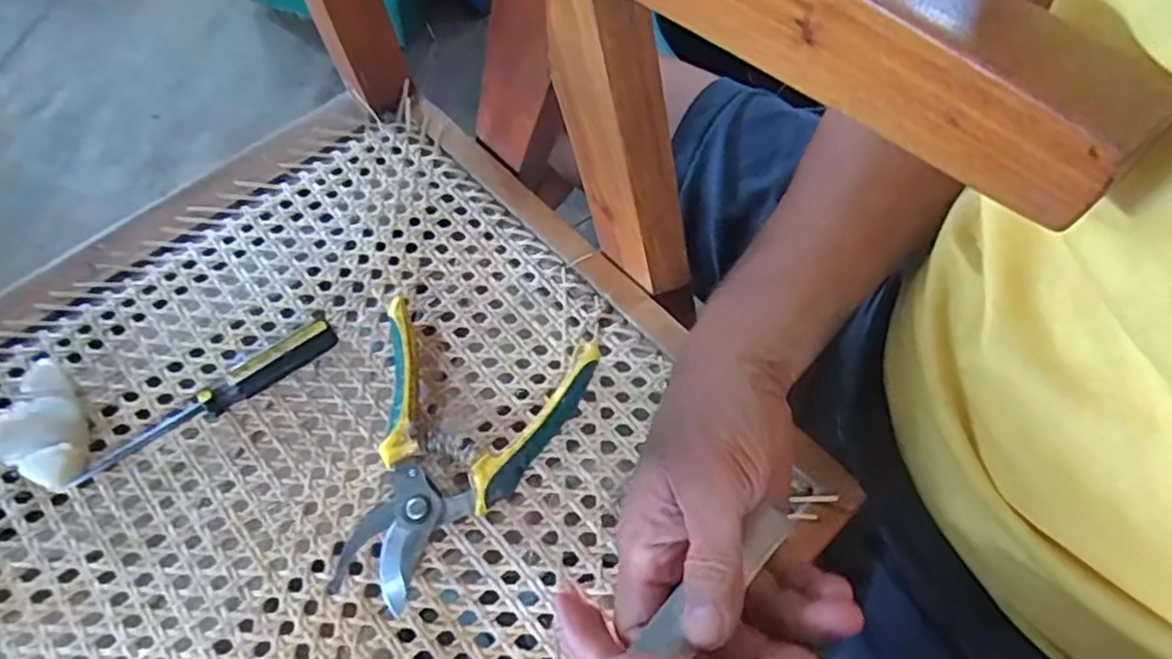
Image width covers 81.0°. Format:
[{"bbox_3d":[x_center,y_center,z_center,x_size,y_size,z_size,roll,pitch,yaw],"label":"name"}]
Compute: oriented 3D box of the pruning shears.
[{"bbox_3d":[-0.083,0.075,0.415,0.135,0.022,0.174,14,64,7],"label":"pruning shears"}]

